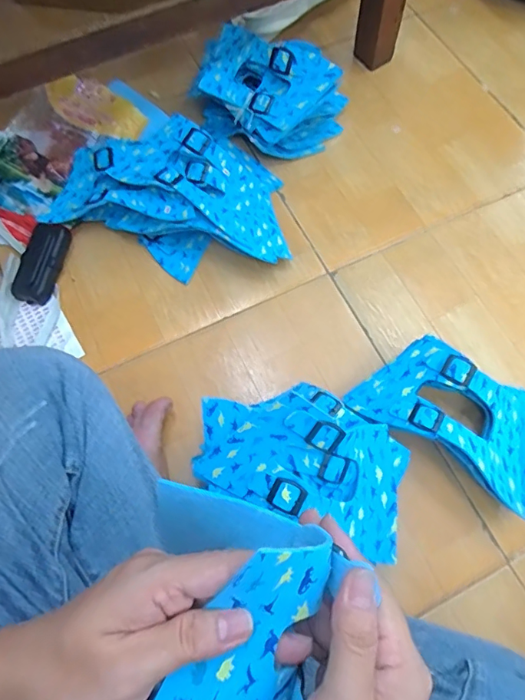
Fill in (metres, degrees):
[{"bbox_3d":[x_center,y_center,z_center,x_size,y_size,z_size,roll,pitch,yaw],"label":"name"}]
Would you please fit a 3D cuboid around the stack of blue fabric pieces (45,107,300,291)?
[{"bbox_3d":[-0.134,-0.212,0.650,0.321,0.083,0.220,-4,67,-2],"label":"stack of blue fabric pieces"}]

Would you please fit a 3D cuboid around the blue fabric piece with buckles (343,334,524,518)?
[{"bbox_3d":[0.222,0.070,0.541,0.222,0.074,0.147,30,71,12],"label":"blue fabric piece with buckles"}]

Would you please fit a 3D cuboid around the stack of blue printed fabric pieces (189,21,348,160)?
[{"bbox_3d":[0.012,-0.369,0.697,0.201,0.118,0.149,16,68,7],"label":"stack of blue printed fabric pieces"}]

